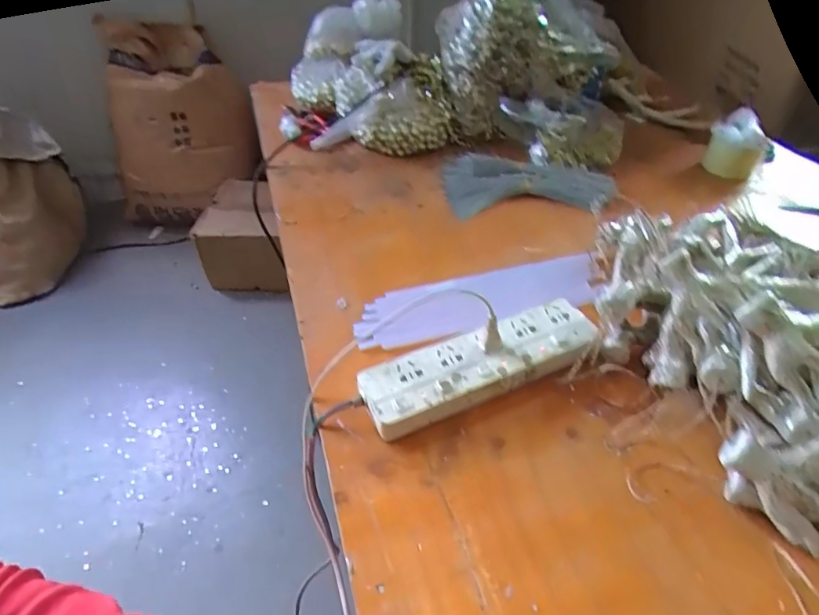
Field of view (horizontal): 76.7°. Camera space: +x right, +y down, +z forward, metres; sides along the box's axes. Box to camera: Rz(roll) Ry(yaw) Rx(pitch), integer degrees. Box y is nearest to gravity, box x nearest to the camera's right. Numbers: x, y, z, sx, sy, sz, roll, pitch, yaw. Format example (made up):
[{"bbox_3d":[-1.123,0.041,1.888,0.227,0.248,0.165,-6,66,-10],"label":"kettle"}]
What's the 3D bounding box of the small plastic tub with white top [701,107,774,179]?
[{"bbox_3d":[0.565,-0.279,0.885,0.093,0.089,0.097,22,45,24],"label":"small plastic tub with white top"}]

